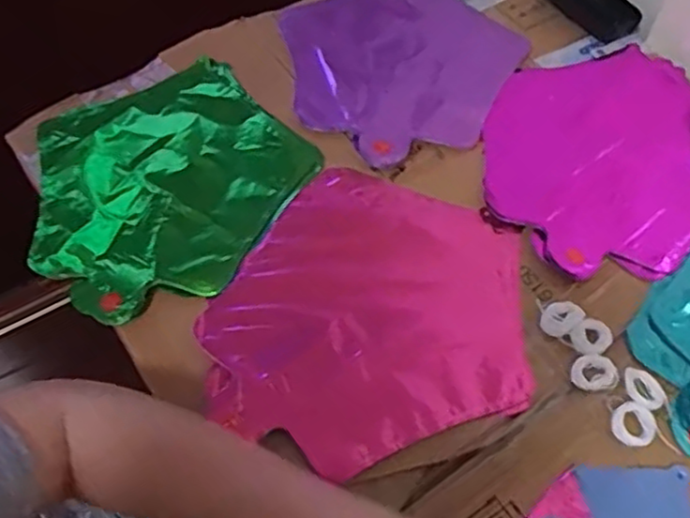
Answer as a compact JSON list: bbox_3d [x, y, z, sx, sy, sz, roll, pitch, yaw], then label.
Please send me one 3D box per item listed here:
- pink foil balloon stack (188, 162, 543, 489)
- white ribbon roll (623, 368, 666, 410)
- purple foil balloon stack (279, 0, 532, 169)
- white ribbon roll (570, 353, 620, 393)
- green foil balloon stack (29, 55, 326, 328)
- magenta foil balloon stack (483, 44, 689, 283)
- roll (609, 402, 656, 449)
[{"bbox_3d":[0.026,0.042,0.521,0.220,0.009,0.240,28,62,16],"label":"pink foil balloon stack"},{"bbox_3d":[0.209,0.089,0.488,0.025,0.004,0.032,-10,59,-7],"label":"white ribbon roll"},{"bbox_3d":[0.055,-0.191,0.671,0.232,0.022,0.222,-40,67,-22],"label":"purple foil balloon stack"},{"bbox_3d":[0.177,0.081,0.495,0.033,0.004,0.028,-16,60,-10],"label":"white ribbon roll"},{"bbox_3d":[-0.154,-0.067,0.589,0.230,0.020,0.222,-37,65,-21],"label":"green foil balloon stack"},{"bbox_3d":[0.230,-0.094,0.607,0.235,0.018,0.215,-31,63,-18],"label":"magenta foil balloon stack"},{"bbox_3d":[0.196,0.112,0.473,0.028,0.006,0.031,19,60,11],"label":"roll"}]

